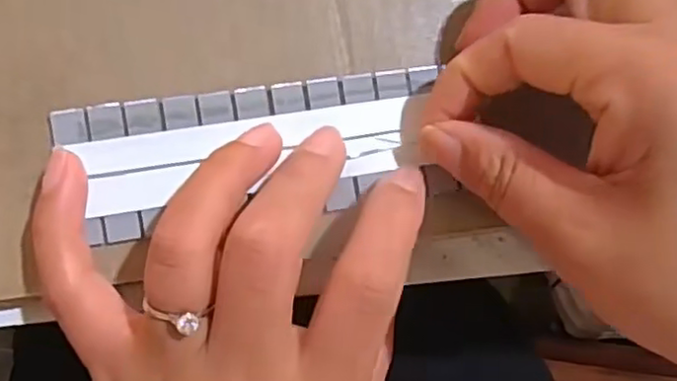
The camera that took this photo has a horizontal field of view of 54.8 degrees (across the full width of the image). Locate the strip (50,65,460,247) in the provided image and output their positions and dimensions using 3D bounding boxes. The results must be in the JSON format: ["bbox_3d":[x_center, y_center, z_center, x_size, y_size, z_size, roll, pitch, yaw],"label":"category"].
[{"bbox_3d":[-0.024,-0.012,0.196,0.110,0.009,0.040,-8,86,-8],"label":"strip"}]

